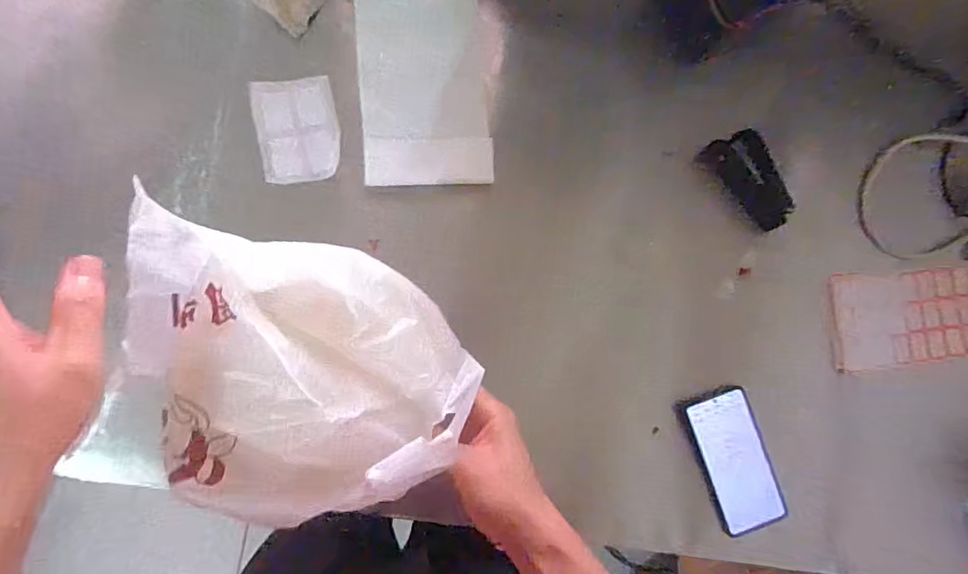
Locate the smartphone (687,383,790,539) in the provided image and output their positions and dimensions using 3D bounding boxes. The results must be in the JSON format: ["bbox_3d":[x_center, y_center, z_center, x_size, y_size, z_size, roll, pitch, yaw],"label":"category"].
[{"bbox_3d":[0.298,0.206,0.654,0.076,0.013,0.164,-18,88,2],"label":"smartphone"}]

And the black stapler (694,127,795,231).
[{"bbox_3d":[0.337,-0.138,0.693,0.068,0.031,0.126,-40,89,-6],"label":"black stapler"}]

